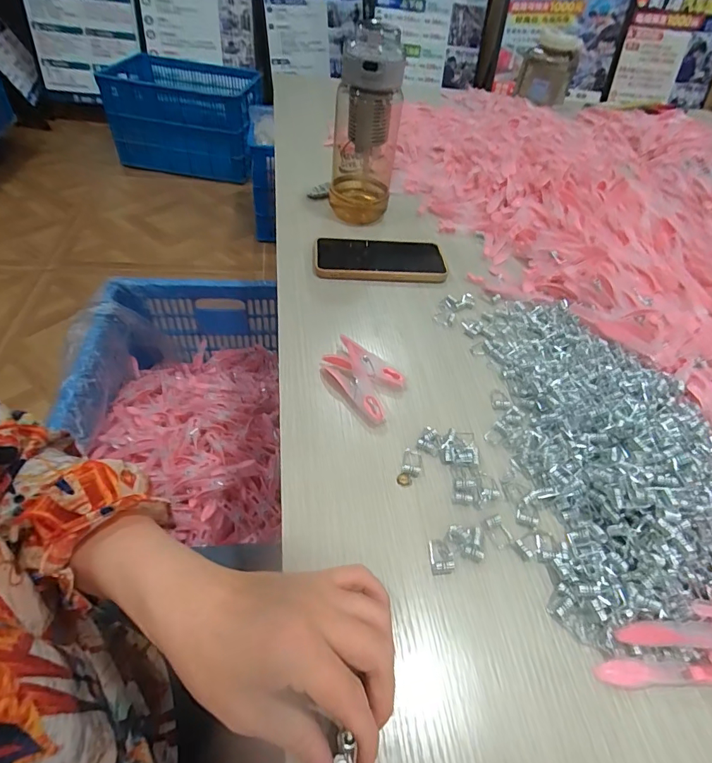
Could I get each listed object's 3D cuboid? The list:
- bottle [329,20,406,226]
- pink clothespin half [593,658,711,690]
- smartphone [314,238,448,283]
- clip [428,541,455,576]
[{"bbox_3d":[0.012,-0.312,0.545,0.079,0.201,0.084,5,48,-1],"label":"bottle"},{"bbox_3d":[0.185,0.177,0.264,0.077,0.013,0.014,5,48,-1],"label":"pink clothespin half"},{"bbox_3d":[0.029,-0.150,0.536,0.156,0.011,0.081,0,48,-5],"label":"smartphone"},{"bbox_3d":[0.059,0.121,0.304,0.015,0.007,0.023,2,48,-4],"label":"clip"}]

